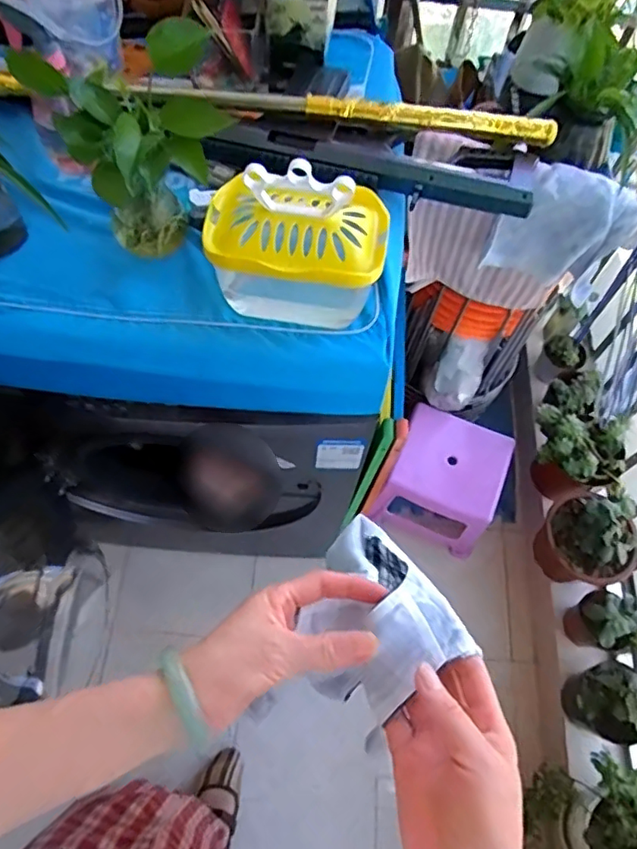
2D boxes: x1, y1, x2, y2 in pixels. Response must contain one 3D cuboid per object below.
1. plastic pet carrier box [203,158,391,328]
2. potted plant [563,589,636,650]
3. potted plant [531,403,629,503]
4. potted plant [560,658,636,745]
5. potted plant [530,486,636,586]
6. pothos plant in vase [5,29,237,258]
[{"bbox_3d":[-0.023,-0.183,0.609,0.177,0.165,0.112,7,64,0],"label":"plastic pet carrier box"},{"bbox_3d":[0.582,0.397,1.189,0.098,0.178,0.112,-12,66,-9],"label":"potted plant"},{"bbox_3d":[0.560,0.082,1.321,0.173,0.242,0.174,4,64,-2],"label":"potted plant"},{"bbox_3d":[0.547,0.518,1.100,0.132,0.164,0.141,1,65,-3],"label":"potted plant"},{"bbox_3d":[0.555,0.247,1.225,0.177,0.278,0.178,1,65,-3],"label":"potted plant"},{"bbox_3d":[-0.177,-0.276,0.618,0.144,0.227,0.159,-31,70,-17],"label":"pothos plant in vase"}]

